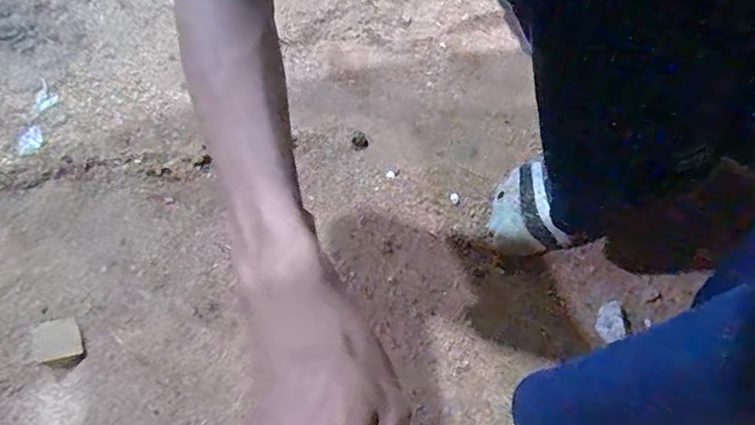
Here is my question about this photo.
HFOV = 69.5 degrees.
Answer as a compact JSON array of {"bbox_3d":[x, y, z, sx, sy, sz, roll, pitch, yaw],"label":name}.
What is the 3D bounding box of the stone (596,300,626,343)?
[{"bbox_3d":[0.206,0.098,0.485,0.024,0.015,0.035,-7,57,-3],"label":"stone"}]

